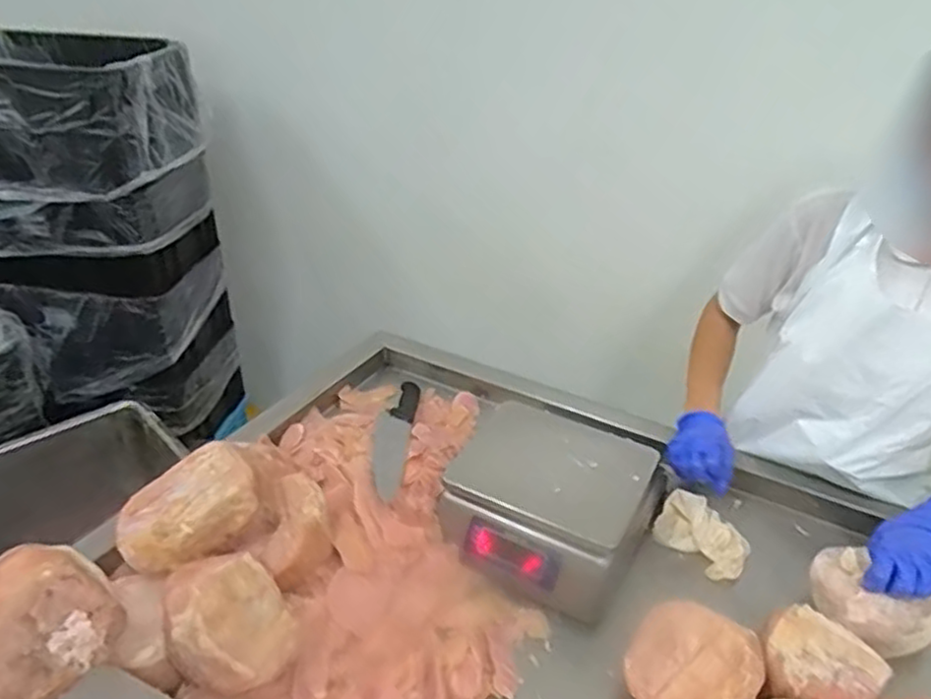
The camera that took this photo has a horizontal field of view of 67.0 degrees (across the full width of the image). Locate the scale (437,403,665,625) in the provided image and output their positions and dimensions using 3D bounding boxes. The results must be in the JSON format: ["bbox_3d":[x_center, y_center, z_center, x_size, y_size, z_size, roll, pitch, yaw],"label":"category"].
[{"bbox_3d":[0.103,0.189,0.888,0.227,0.131,0.215,20,36,25],"label":"scale"}]

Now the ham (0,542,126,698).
[{"bbox_3d":[-0.380,0.234,0.620,0.106,0.096,0.116,2,32,-1],"label":"ham"}]

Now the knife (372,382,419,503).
[{"bbox_3d":[-0.101,0.119,1.008,0.050,0.022,0.336,3,17,0],"label":"knife"}]

